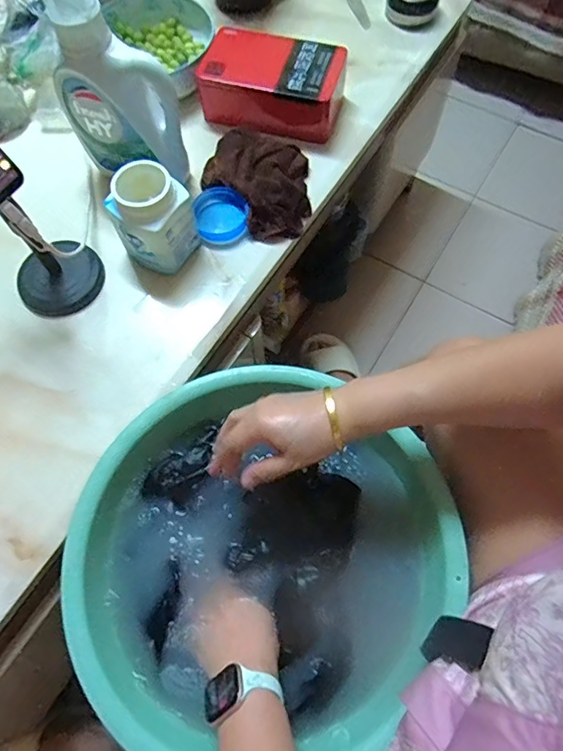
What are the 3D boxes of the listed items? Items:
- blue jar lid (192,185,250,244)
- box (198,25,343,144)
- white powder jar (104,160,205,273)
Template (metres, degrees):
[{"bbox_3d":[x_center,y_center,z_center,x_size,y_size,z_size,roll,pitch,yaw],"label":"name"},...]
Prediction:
[{"bbox_3d":[-0.085,-0.228,0.665,0.076,0.033,0.087,-12,66,-3],"label":"blue jar lid"},{"bbox_3d":[-0.014,-0.436,0.717,0.198,0.069,0.121,13,67,8],"label":"box"},{"bbox_3d":[-0.159,-0.194,0.602,0.077,0.120,0.079,27,70,14],"label":"white powder jar"}]

